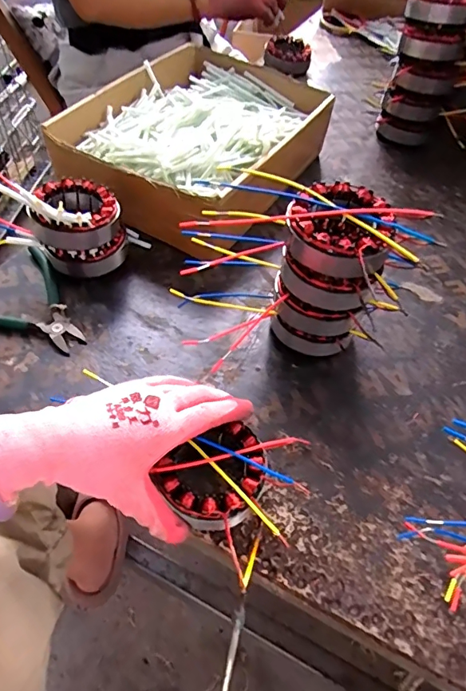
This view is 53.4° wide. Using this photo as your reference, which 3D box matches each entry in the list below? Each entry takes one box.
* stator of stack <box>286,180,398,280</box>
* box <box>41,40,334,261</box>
[{"bbox_3d":[0.088,-0.094,0.377,0.086,0.039,0.086,20,54,12],"label":"stator of stack"},{"bbox_3d":[-0.036,-0.268,0.617,0.258,0.098,0.337,28,56,17],"label":"box"}]

